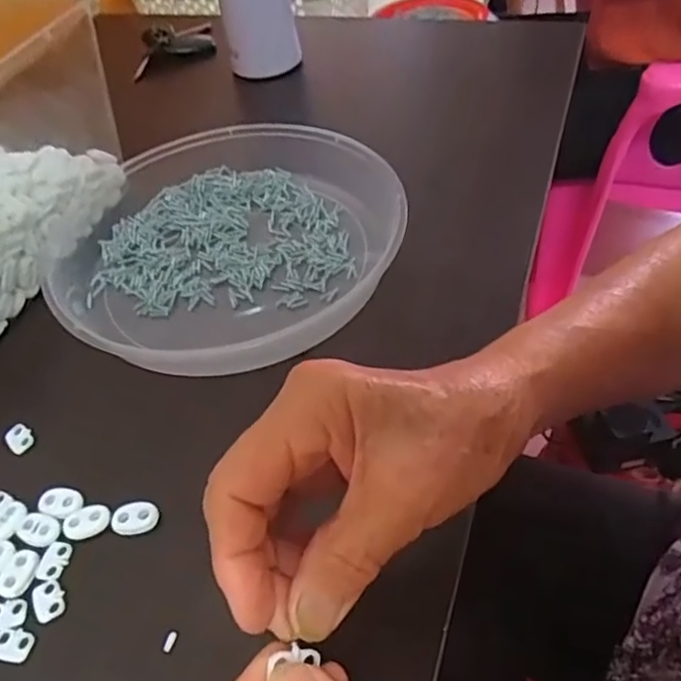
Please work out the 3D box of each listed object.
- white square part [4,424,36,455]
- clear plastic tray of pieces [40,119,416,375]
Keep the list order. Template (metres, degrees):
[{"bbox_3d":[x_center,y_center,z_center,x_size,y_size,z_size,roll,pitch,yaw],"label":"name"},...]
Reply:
[{"bbox_3d":[-0.180,0.055,0.361,0.018,0.004,0.014,31,56,28],"label":"white square part"},{"bbox_3d":[-0.084,-0.075,0.445,0.229,0.048,0.226,-31,52,-23],"label":"clear plastic tray of pieces"}]

